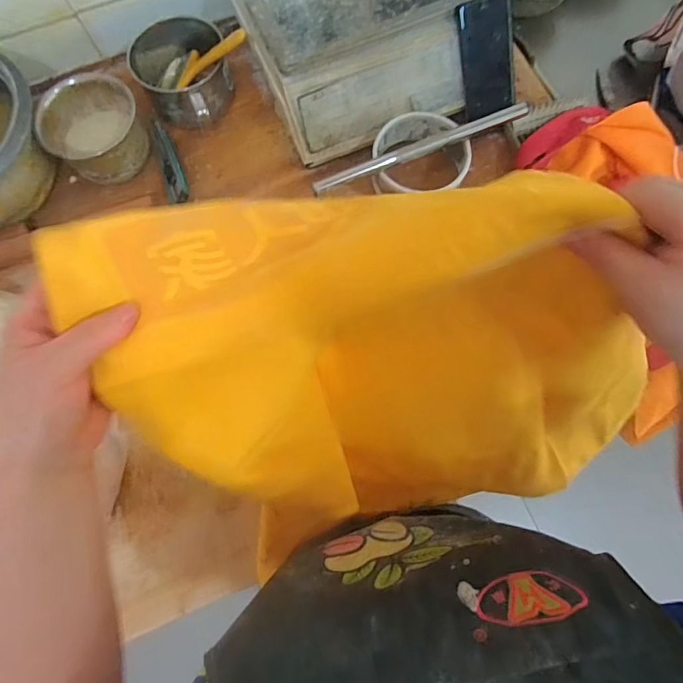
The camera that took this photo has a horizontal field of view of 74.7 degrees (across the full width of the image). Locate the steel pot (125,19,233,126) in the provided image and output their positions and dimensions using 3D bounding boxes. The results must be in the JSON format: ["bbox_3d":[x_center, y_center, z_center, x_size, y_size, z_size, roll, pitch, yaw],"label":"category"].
[{"bbox_3d":[-0.230,-0.380,0.634,0.132,0.092,0.133,0,76,1],"label":"steel pot"}]

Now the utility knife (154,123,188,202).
[{"bbox_3d":[-0.243,-0.257,0.632,0.028,0.015,0.139,-18,77,-4],"label":"utility knife"}]

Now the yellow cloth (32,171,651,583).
[{"bbox_3d":[0.036,0.016,0.393,0.422,0.296,0.231,-9,76,-1],"label":"yellow cloth"}]

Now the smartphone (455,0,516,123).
[{"bbox_3d":[0.197,-0.383,0.607,0.071,0.135,0.010,-16,31,7],"label":"smartphone"}]

